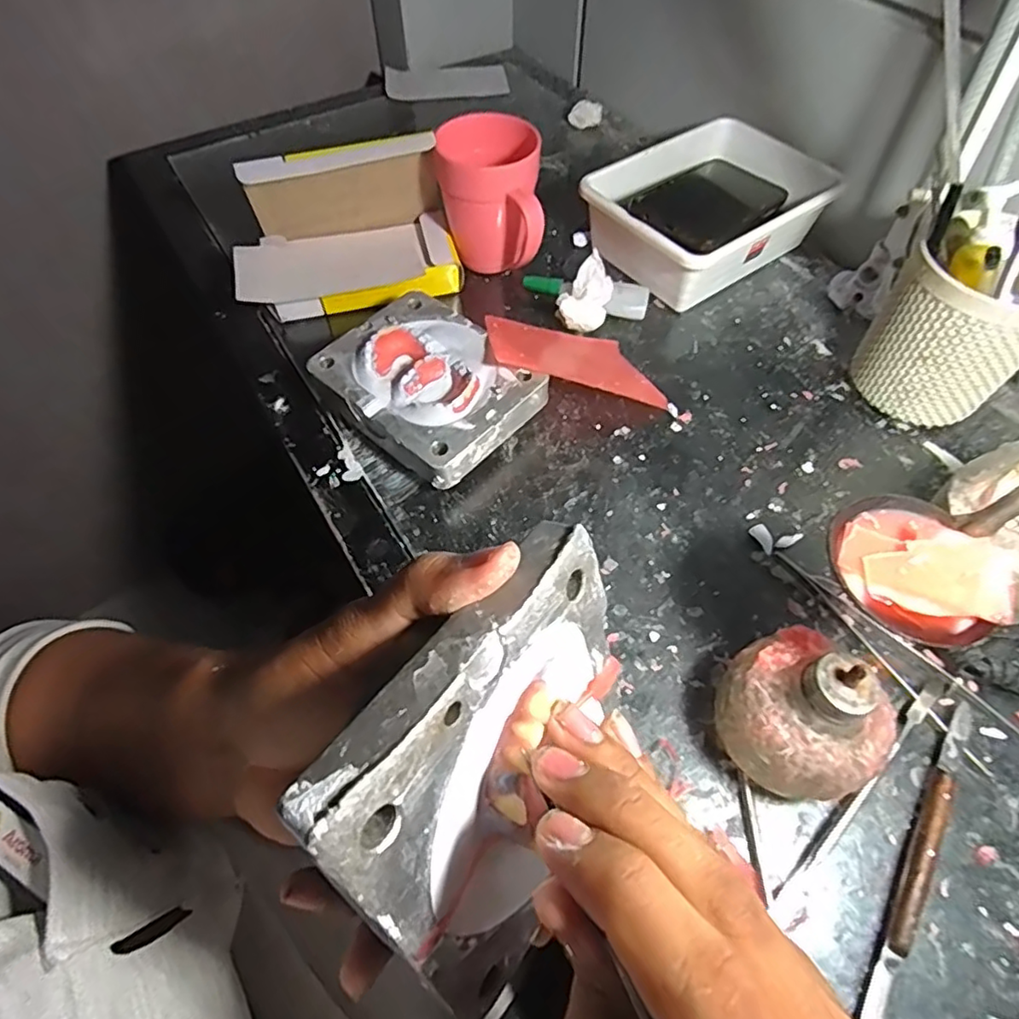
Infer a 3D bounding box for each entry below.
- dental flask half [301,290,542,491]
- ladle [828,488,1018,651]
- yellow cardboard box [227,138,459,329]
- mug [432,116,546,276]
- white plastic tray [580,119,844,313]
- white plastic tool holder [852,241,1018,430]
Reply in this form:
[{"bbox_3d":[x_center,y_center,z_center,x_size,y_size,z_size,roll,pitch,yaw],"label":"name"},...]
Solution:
[{"bbox_3d":[-0.055,-0.085,0.428,0.107,0.045,0.142,-40,65,-21],"label":"dental flask half"},{"bbox_3d":[0.200,0.001,0.260,0.120,0.043,0.071,-35,64,-19],"label":"ladle"},{"bbox_3d":[-0.131,-0.218,0.477,0.167,0.107,0.092,-12,58,-6],"label":"yellow cardboard box"},{"bbox_3d":[-0.016,-0.242,0.495,0.080,0.106,0.087,-4,58,-2],"label":"mug"},{"bbox_3d":[0.170,-0.258,0.526,0.193,0.064,0.143,-31,62,-17],"label":"white plastic tray"},{"bbox_3d":[0.301,-0.120,0.408,0.088,0.110,0.092,-35,64,-19],"label":"white plastic tool holder"}]

